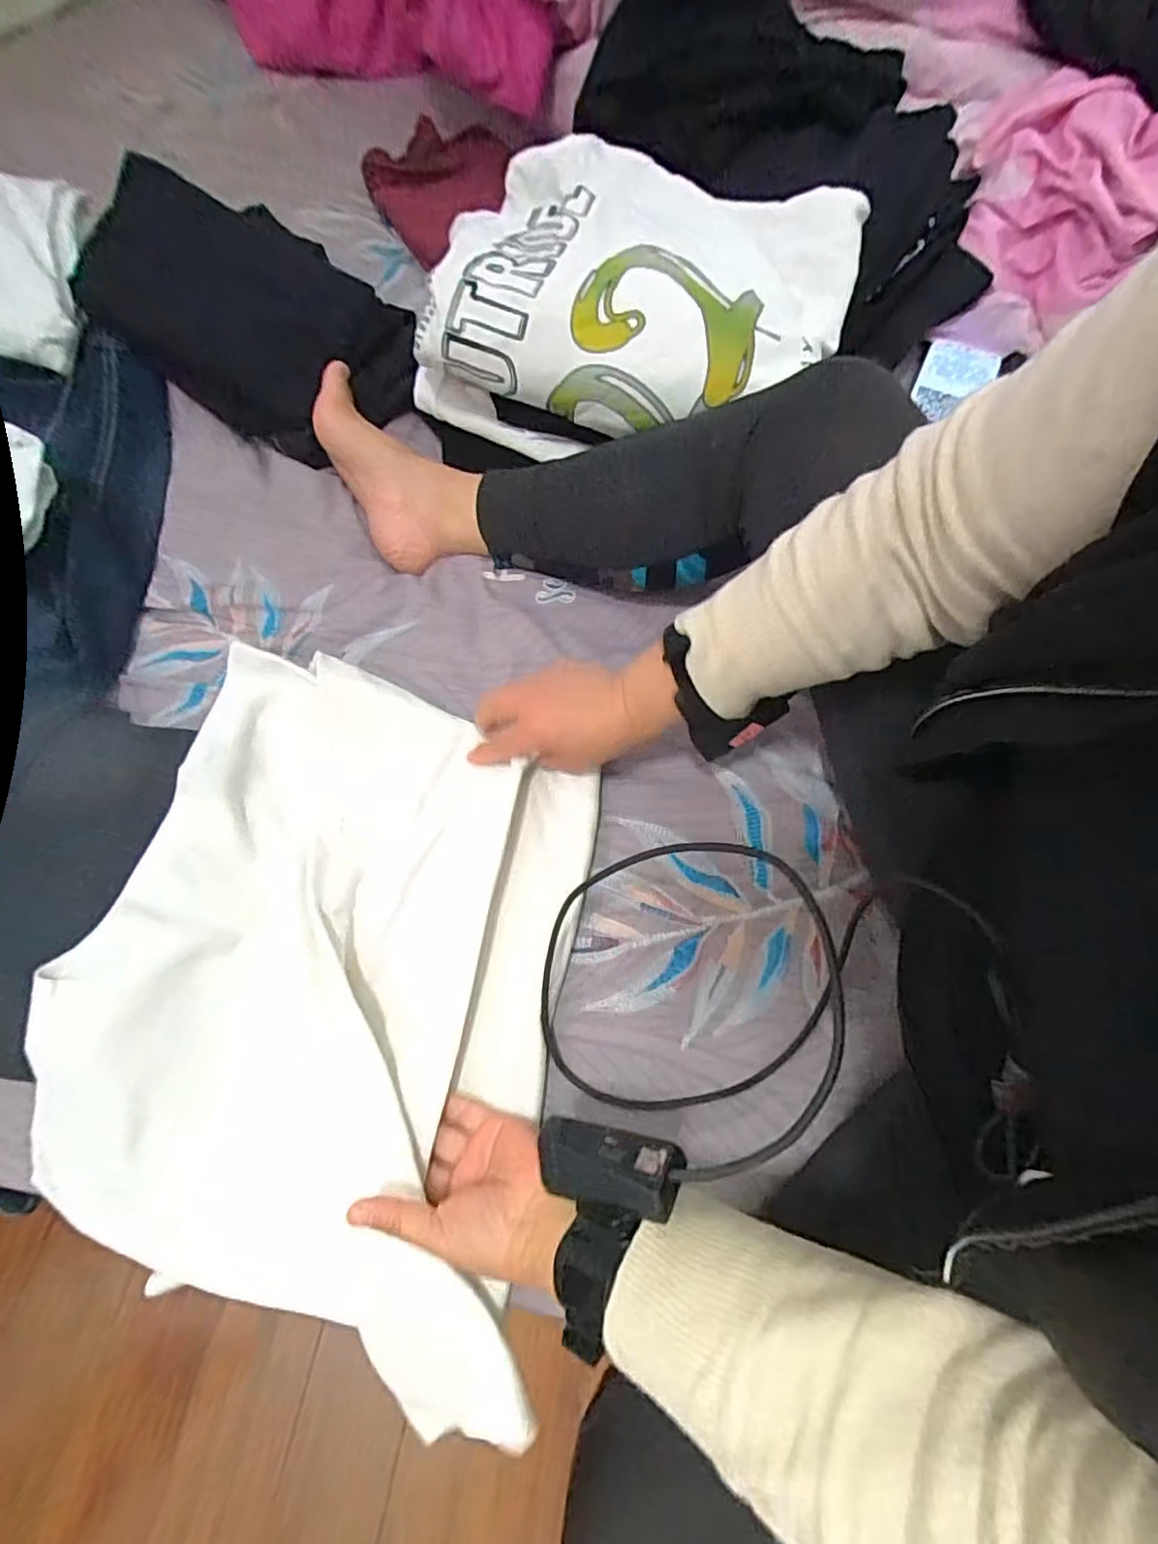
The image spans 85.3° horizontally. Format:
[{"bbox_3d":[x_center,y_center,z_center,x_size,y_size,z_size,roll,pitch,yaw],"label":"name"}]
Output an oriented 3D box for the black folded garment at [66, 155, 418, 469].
[{"bbox_3d":[-0.299,-0.446,0.599,0.281,0.116,0.204,33,73,11],"label":"black folded garment"}]

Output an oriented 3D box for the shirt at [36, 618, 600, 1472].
[{"bbox_3d":[-0.165,0.144,0.438,0.308,0.064,0.450,9,70,2],"label":"shirt"}]

